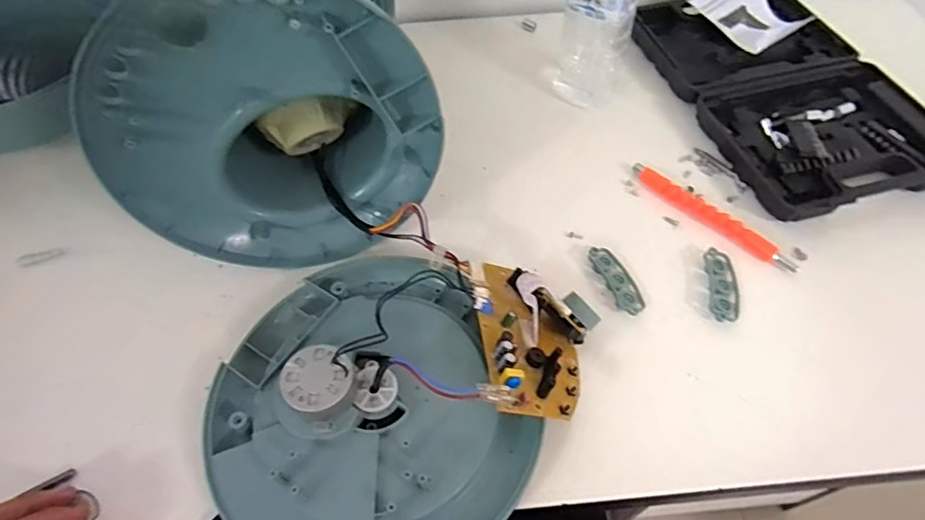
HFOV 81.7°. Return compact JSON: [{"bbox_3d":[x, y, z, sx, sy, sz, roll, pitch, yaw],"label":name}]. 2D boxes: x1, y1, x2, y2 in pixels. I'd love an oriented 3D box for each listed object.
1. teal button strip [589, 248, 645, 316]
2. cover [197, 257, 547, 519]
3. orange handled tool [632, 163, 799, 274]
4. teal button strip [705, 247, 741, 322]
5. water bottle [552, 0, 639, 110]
[{"bbox_3d":[0.137,0.017,0.468,0.028,0.009,0.068,-19,57,-12],"label":"teal button strip"},{"bbox_3d":[-0.069,0.094,0.385,0.234,0.053,0.244,-22,58,-14],"label":"cover"},{"bbox_3d":[0.231,-0.043,0.503,0.019,0.010,0.168,-37,63,-23],"label":"orange handled tool"},{"bbox_3d":[0.225,0.022,0.462,0.027,0.008,0.068,4,55,4],"label":"teal button strip"},{"bbox_3d":[0.139,-0.257,0.534,0.066,0.208,0.062,12,56,9],"label":"water bottle"}]

